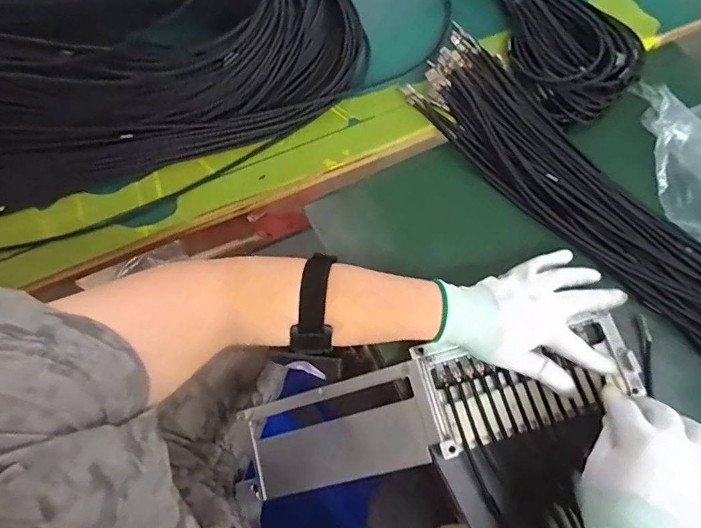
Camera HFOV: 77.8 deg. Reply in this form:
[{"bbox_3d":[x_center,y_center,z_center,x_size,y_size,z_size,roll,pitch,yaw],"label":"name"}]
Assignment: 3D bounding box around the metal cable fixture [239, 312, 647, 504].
[{"bbox_3d":[0.078,0.136,0.412,0.380,0.053,0.092,-18,73,6],"label":"metal cable fixture"}]

